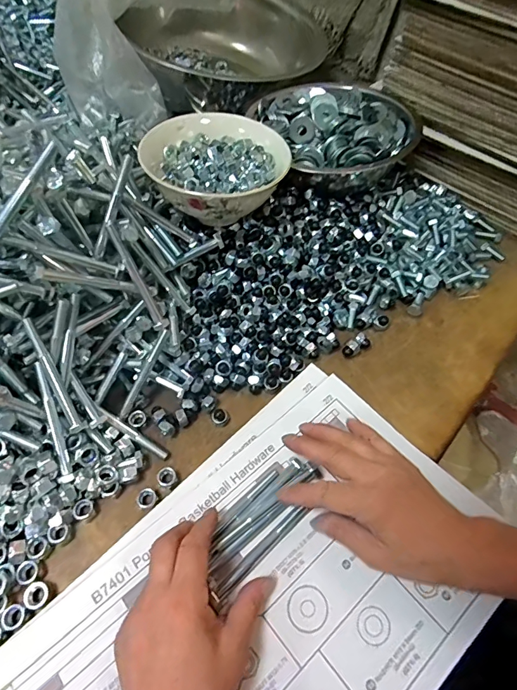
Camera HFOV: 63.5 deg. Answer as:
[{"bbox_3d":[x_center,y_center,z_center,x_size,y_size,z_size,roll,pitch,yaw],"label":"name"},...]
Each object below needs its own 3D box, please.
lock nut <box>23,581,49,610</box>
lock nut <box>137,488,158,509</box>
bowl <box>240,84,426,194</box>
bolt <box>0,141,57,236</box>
[{"bbox_3d":[-0.173,0.194,0.325,0.016,0.007,0.018,-23,62,-15],"label":"lock nut"},{"bbox_3d":[-0.098,0.136,0.369,0.016,0.009,0.016,1,58,-1],"label":"lock nut"},{"bbox_3d":[0.097,-0.260,0.495,0.165,0.058,0.165,1,58,-1],"label":"bowl"},{"bbox_3d":[-0.189,-0.104,0.319,0.013,0.012,0.117,37,94,16],"label":"bolt"}]

